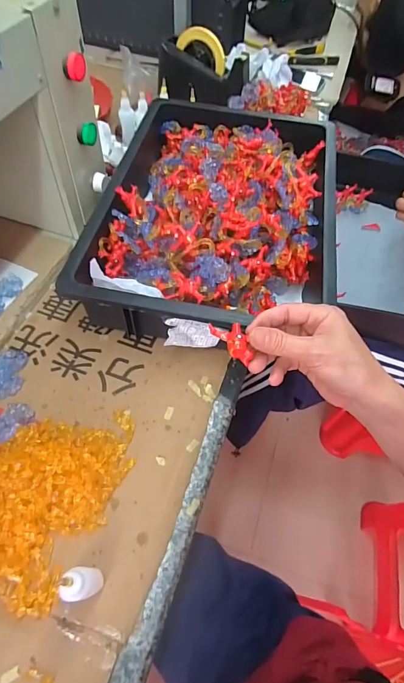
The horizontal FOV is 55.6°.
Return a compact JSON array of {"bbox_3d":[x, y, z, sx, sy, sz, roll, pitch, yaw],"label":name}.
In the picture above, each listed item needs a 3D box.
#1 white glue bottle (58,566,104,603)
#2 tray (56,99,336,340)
[{"bbox_3d":[-0.101,0.202,0.320,0.024,0.070,0.025,11,57,3],"label":"white glue bottle"},{"bbox_3d":[0.025,-0.187,0.561,0.309,0.117,0.435,11,57,3],"label":"tray"}]

